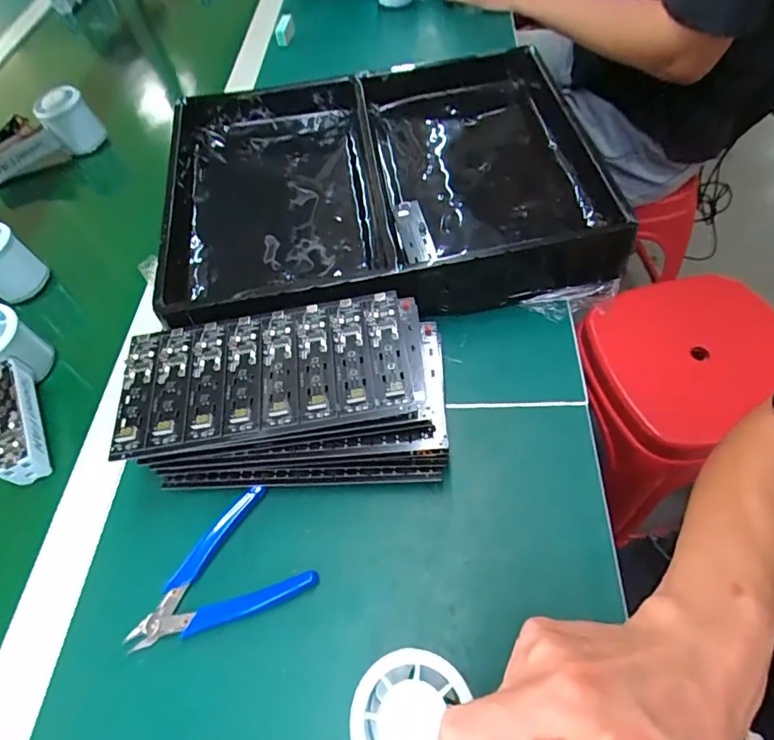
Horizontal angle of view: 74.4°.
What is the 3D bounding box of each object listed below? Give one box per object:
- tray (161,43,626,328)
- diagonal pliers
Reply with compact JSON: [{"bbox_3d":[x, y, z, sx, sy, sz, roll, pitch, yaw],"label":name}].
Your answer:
[{"bbox_3d":[-0.008,-0.185,0.471,0.379,0.054,0.336,-11,56,1],"label":"tray"},{"bbox_3d":[-0.112,0.125,0.332,0.116,0.010,0.077,-20,57,-6],"label":"diagonal pliers"}]

